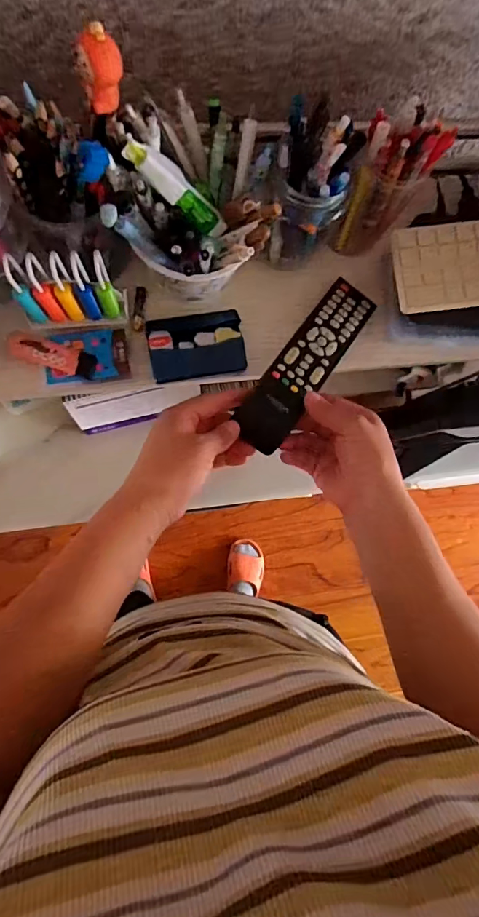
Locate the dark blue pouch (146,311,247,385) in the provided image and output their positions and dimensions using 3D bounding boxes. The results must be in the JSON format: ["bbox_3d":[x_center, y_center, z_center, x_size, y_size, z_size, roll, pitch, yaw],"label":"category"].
[{"bbox_3d":[-0.042,-0.112,0.450,0.090,0.016,0.064,-9,86,-7],"label":"dark blue pouch"}]

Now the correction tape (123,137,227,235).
[{"bbox_3d":[-0.043,-0.199,0.349,0.016,0.100,0.017,7,82,38],"label":"correction tape"}]

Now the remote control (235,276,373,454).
[{"bbox_3d":[0.065,-0.093,0.435,0.048,0.015,0.198,37,70,-2],"label":"remote control"}]

